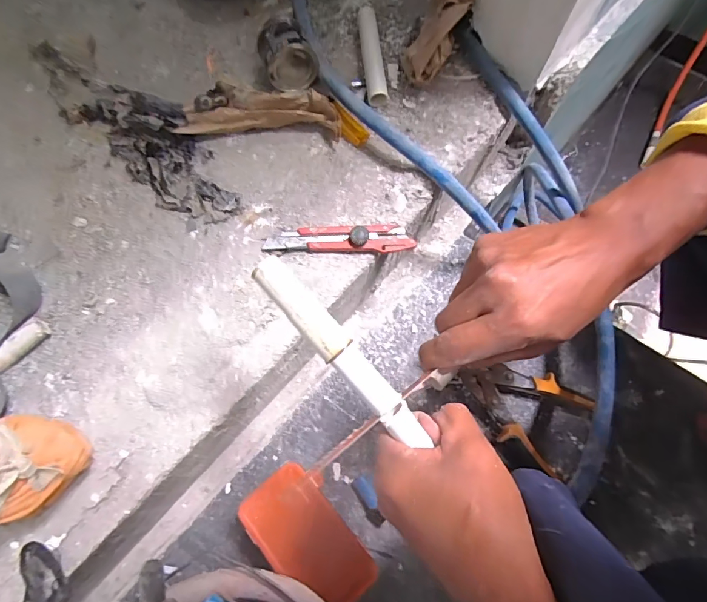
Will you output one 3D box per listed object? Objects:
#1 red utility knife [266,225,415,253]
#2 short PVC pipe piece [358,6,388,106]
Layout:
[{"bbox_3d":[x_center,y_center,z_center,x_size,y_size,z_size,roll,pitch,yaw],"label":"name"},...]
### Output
[{"bbox_3d":[-0.015,-0.073,0.474,0.167,0.017,0.028,-3,69,-2],"label":"red utility knife"},{"bbox_3d":[0.027,-0.334,0.554,0.028,0.022,0.151,-5,69,-2],"label":"short PVC pipe piece"}]

